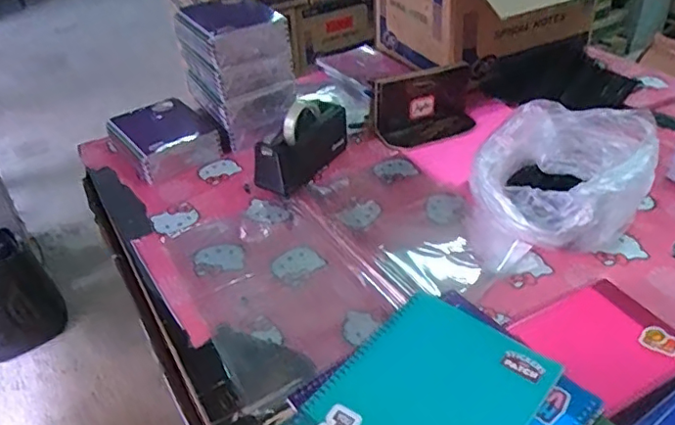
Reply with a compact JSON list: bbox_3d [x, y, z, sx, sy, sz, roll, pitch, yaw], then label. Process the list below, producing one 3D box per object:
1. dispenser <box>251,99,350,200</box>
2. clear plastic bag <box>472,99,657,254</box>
[{"bbox_3d":[-0.064,-0.129,1.058,0.077,0.118,0.205,19,43,27],"label":"dispenser"},{"bbox_3d":[0.352,-0.058,0.913,0.252,0.131,0.242,14,41,22],"label":"clear plastic bag"}]

